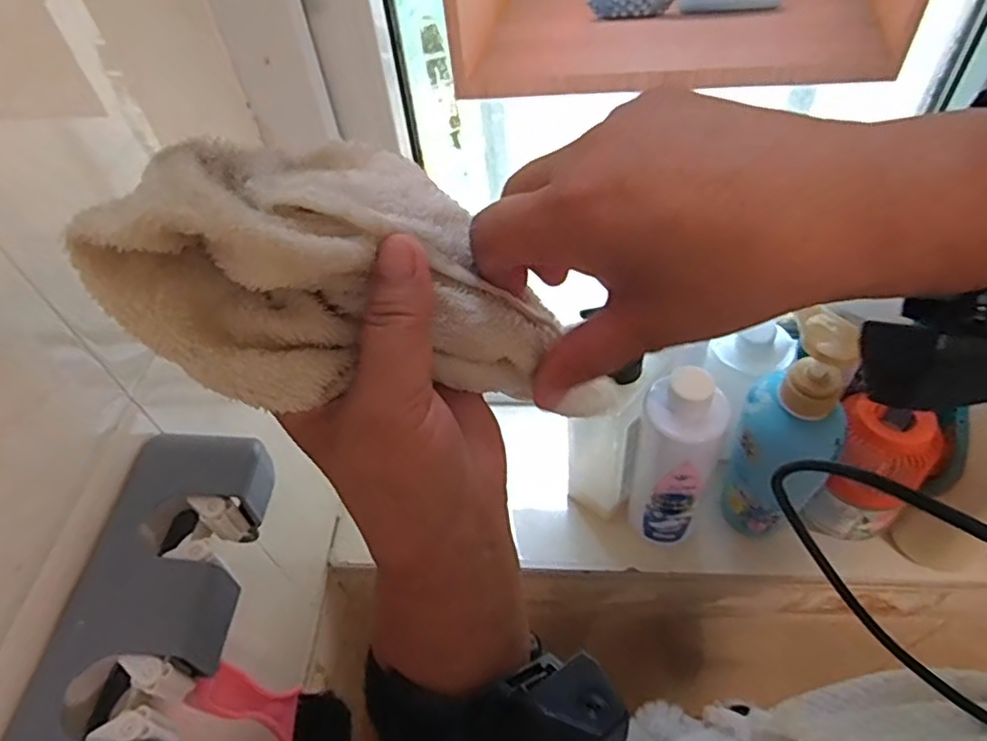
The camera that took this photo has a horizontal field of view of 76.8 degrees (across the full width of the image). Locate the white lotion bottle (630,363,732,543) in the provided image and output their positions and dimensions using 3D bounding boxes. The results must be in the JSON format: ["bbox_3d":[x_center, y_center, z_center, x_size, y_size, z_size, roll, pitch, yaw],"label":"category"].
[{"bbox_3d":[0.138,0.071,0.476,0.055,0.201,0.054,15,54,18],"label":"white lotion bottle"}]

